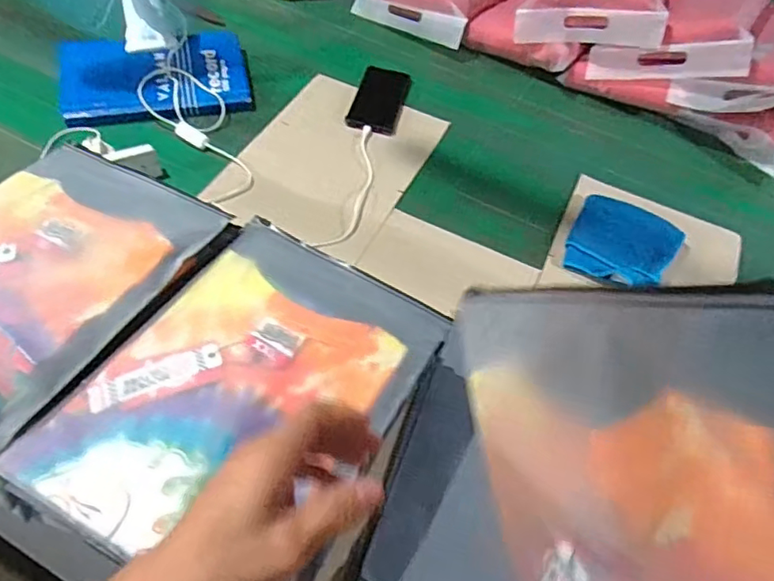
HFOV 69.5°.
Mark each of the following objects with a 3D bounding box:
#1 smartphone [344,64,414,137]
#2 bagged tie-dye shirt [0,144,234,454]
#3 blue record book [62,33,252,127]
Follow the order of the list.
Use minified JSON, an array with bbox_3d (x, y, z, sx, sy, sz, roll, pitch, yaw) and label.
[{"bbox_3d":[-0.012,-0.332,0.959,0.085,0.009,0.159,13,59,4],"label":"smartphone"},{"bbox_3d":[-0.364,-0.011,0.553,0.251,0.032,0.340,26,56,11],"label":"bagged tie-dye shirt"},{"bbox_3d":[-0.382,-0.354,0.933,0.294,0.032,0.192,-13,61,-11],"label":"blue record book"}]

